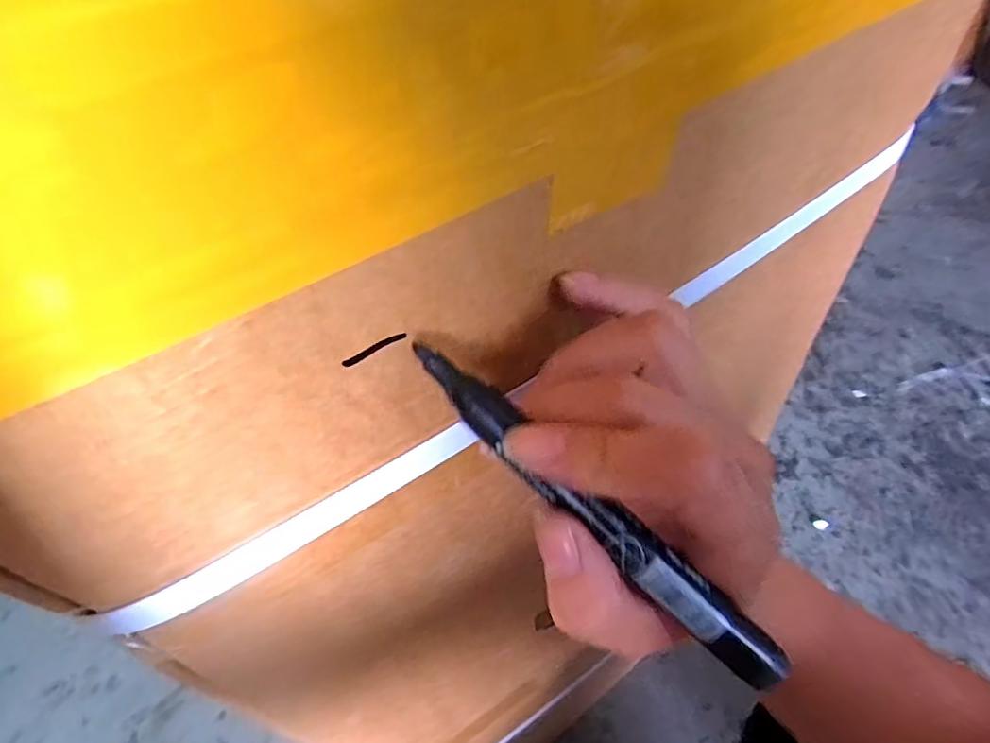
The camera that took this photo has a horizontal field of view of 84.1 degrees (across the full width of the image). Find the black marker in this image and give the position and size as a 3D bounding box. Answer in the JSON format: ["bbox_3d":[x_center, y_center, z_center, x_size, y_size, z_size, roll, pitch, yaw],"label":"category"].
[{"bbox_3d":[0.028,0.037,0.149,0.128,0.010,0.011,43,59,1],"label":"black marker"}]

